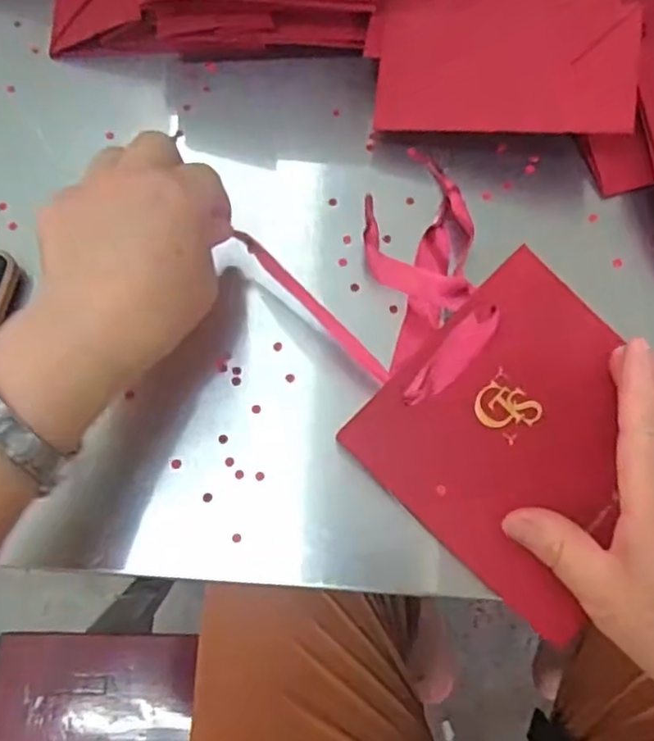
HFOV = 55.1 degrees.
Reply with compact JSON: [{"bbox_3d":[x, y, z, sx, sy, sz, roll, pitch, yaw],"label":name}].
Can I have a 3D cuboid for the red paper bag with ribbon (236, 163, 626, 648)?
[{"bbox_3d":[0.072,0.000,0.318,0.134,0.022,0.225,-37,74,-12],"label":"red paper bag with ribbon"}]

